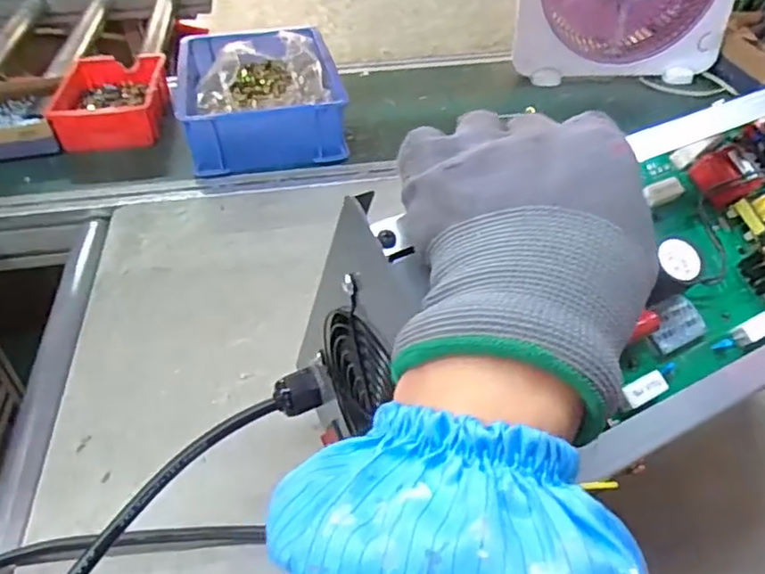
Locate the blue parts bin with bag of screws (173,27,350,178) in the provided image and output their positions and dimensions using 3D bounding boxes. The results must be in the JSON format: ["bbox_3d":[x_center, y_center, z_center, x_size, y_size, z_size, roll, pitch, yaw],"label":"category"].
[{"bbox_3d":[-0.174,-0.279,0.880,0.201,0.109,0.283,-9,41,-9],"label":"blue parts bin with bag of screws"}]

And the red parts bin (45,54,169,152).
[{"bbox_3d":[-0.389,-0.277,0.916,0.151,0.053,0.211,-8,41,-9],"label":"red parts bin"}]

